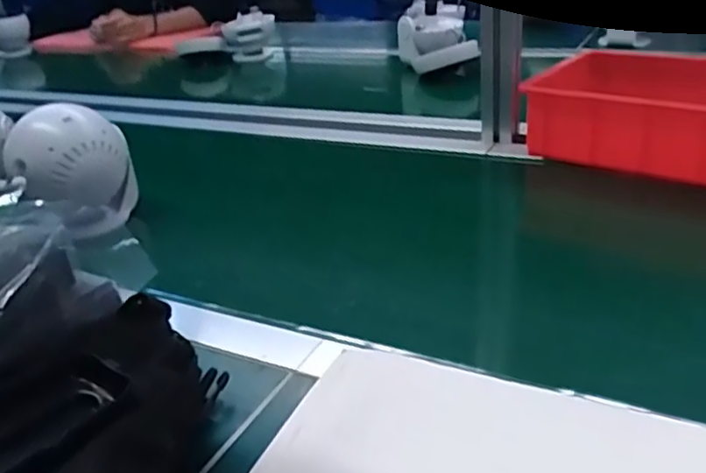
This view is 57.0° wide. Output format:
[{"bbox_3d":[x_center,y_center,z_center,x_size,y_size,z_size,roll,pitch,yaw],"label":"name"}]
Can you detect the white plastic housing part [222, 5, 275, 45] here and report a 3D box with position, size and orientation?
[{"bbox_3d":[-0.221,-0.448,1.385,0.112,0.066,0.028,-16,29,-15],"label":"white plastic housing part"}]

